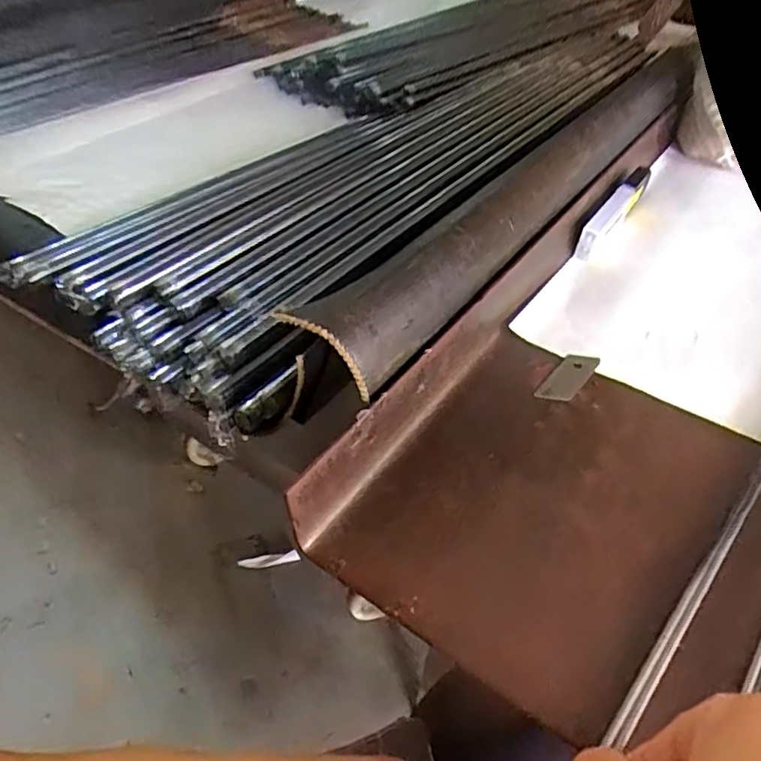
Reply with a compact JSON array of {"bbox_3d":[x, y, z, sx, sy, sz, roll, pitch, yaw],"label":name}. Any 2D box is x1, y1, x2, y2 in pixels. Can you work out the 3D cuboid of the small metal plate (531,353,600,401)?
[{"bbox_3d":[0.106,-0.002,0.341,0.018,0.004,0.046,31,51,26],"label":"small metal plate"}]

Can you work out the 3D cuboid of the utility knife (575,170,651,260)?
[{"bbox_3d":[0.173,-0.126,0.445,0.012,0.029,0.111,29,50,25],"label":"utility knife"}]

